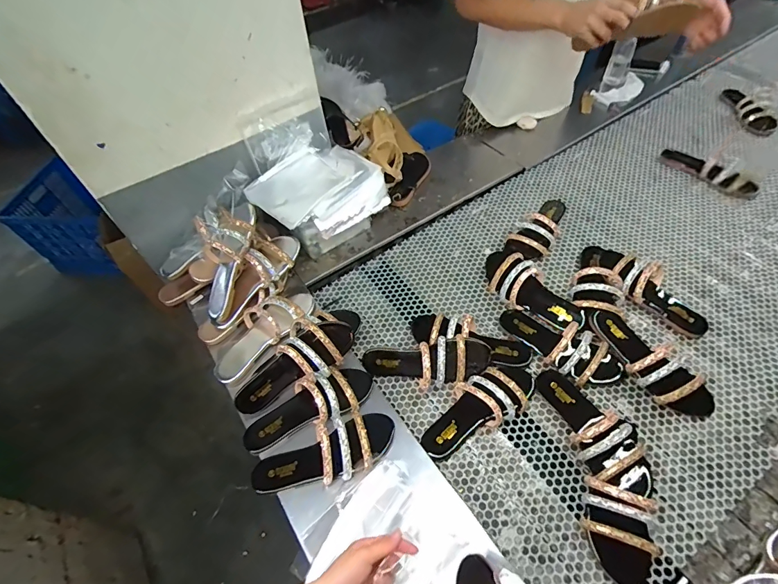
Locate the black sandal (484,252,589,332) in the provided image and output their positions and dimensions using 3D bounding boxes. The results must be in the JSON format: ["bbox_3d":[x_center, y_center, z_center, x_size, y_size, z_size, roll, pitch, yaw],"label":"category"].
[{"bbox_3d":[0.299,-0.012,0.863,0.261,0.070,0.096,37,65,27],"label":"black sandal"}]

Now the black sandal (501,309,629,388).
[{"bbox_3d":[0.333,0.101,0.785,0.247,0.058,0.099,31,62,24],"label":"black sandal"}]

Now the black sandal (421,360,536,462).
[{"bbox_3d":[0.165,0.202,0.731,0.243,0.048,0.098,-29,57,-16],"label":"black sandal"}]

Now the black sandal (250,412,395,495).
[{"bbox_3d":[-0.108,0.273,0.672,0.250,0.067,0.101,-25,55,-15],"label":"black sandal"}]

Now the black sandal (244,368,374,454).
[{"bbox_3d":[-0.147,0.211,0.742,0.247,0.086,0.094,-25,56,-13],"label":"black sandal"}]

